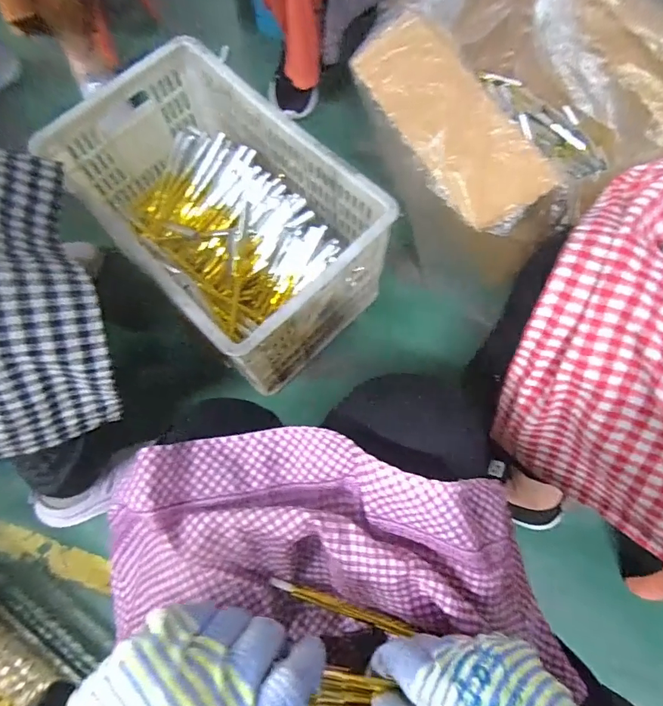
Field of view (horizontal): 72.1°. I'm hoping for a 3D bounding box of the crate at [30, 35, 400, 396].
[{"bbox_3d":[-0.175,-0.213,0.746,0.300,0.238,0.467,-43,77,-14],"label":"crate"}]

